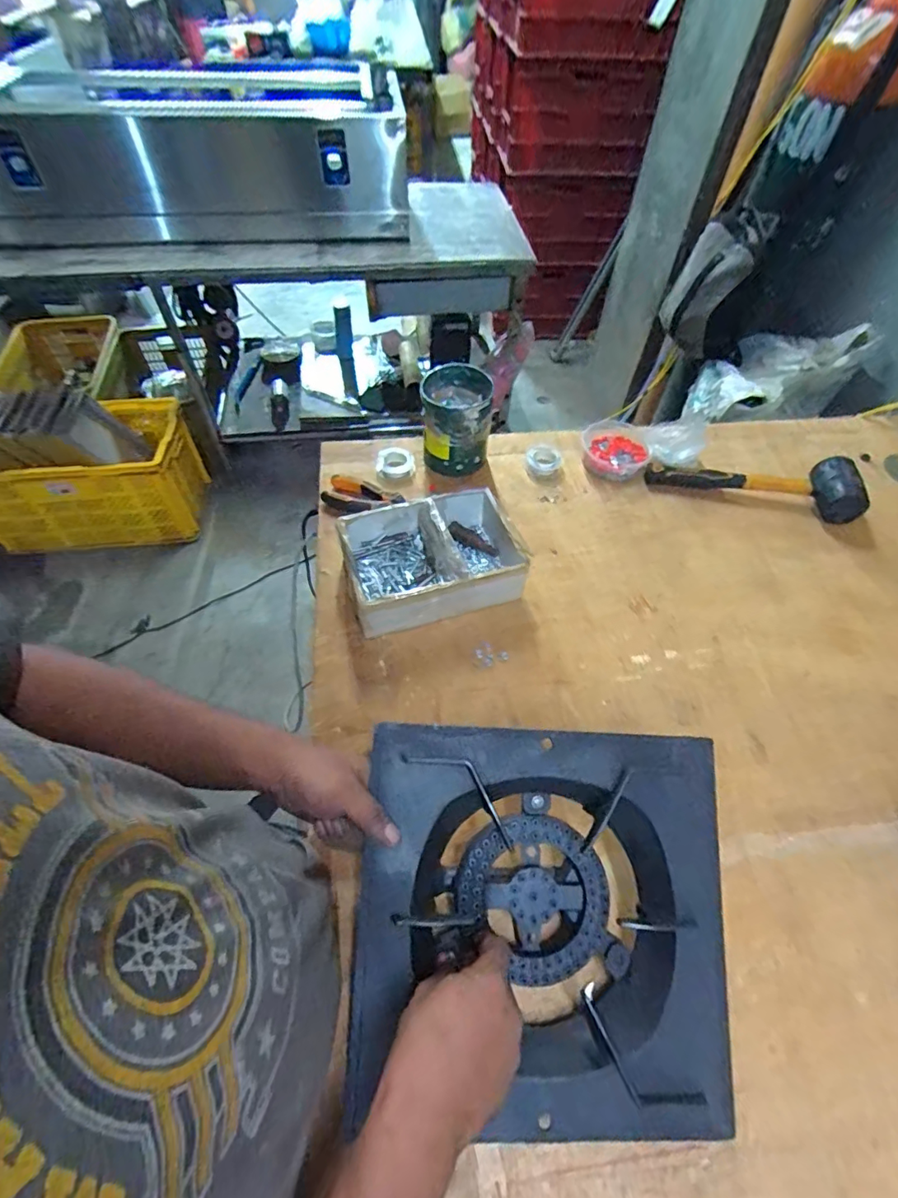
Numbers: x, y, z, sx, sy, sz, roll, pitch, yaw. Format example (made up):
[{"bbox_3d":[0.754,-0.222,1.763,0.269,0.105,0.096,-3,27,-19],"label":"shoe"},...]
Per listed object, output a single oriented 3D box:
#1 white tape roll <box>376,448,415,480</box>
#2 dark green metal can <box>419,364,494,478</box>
[{"bbox_3d":[-0.088,-0.225,0.840,0.055,0.018,0.057,1,55,-1],"label":"white tape roll"},{"bbox_3d":[0.011,-0.289,0.828,0.104,0.119,0.130,0,55,-2],"label":"dark green metal can"}]

